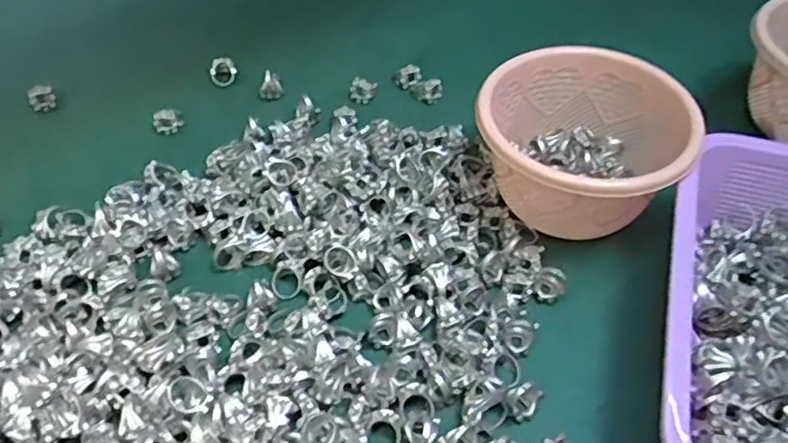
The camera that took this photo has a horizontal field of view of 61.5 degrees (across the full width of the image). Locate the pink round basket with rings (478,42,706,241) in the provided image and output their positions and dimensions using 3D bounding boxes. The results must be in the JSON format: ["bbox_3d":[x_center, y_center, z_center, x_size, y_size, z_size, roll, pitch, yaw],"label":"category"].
[{"bbox_3d":[0.136,-0.054,0.491,0.142,0.087,0.150,1,49,-1],"label":"pink round basket with rings"}]

